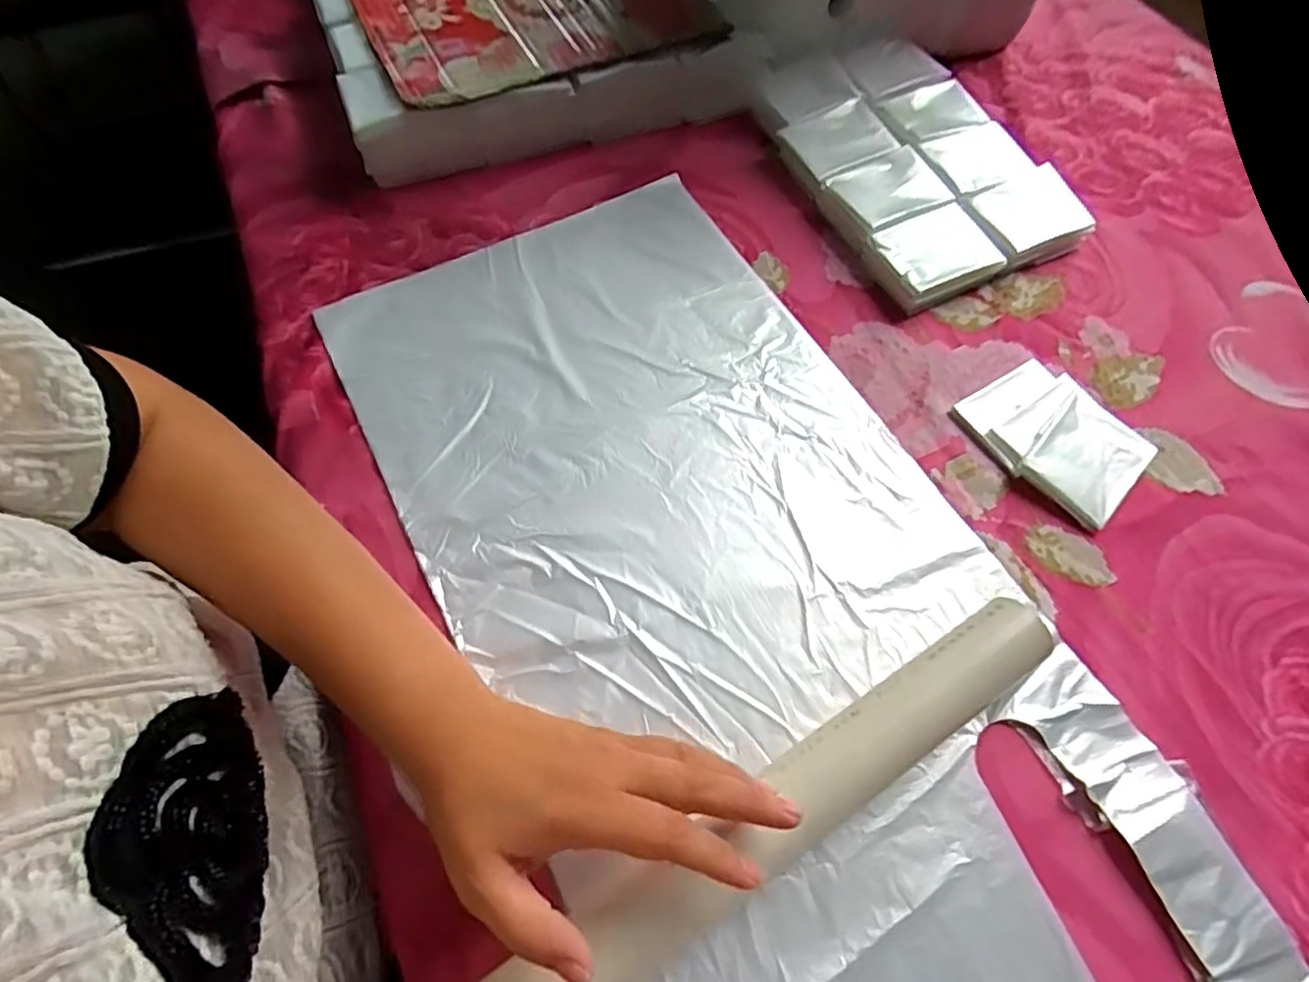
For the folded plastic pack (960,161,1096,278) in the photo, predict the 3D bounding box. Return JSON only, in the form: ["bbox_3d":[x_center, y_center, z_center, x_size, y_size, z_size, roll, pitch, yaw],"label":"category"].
[{"bbox_3d":[0.295,-0.214,0.504,0.087,0.031,0.068,-22,66,-12],"label":"folded plastic pack"}]

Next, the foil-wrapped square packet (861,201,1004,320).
[{"bbox_3d":[0.210,-0.178,0.486,0.081,0.030,0.067,-21,65,-11],"label":"foil-wrapped square packet"}]

